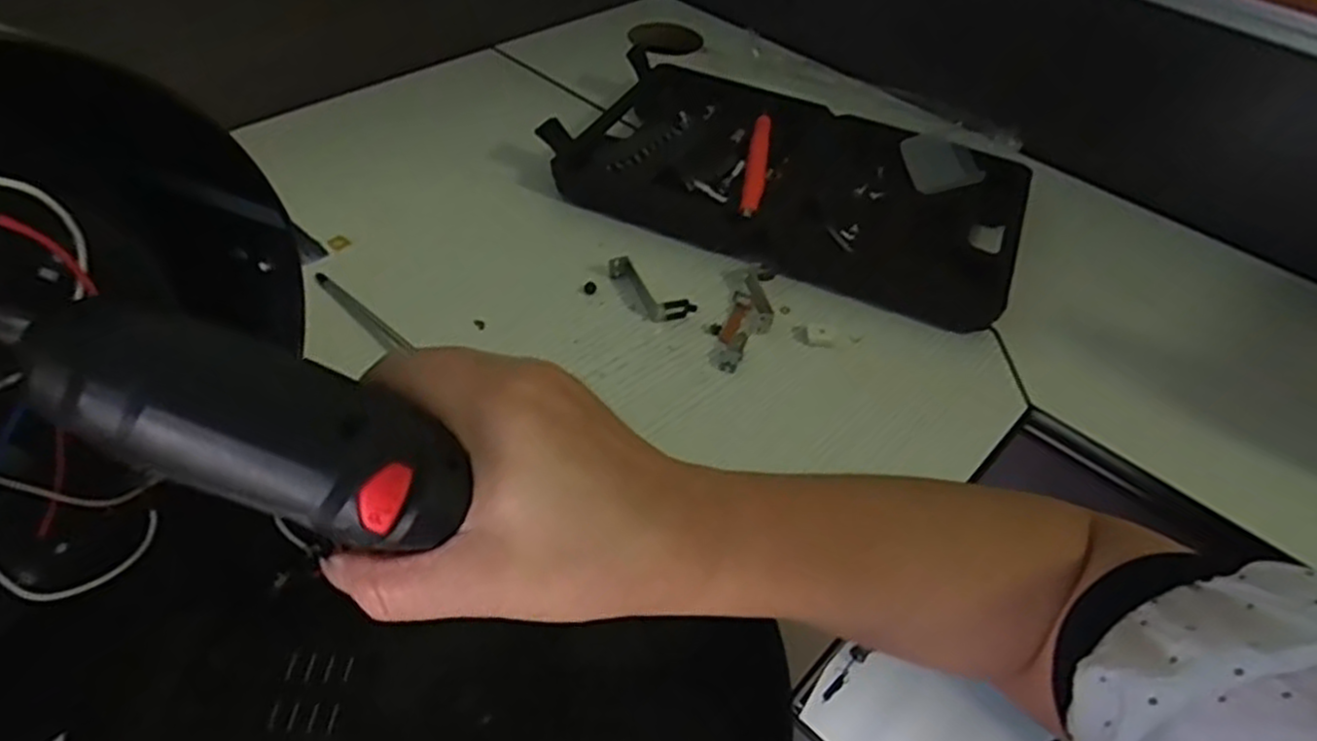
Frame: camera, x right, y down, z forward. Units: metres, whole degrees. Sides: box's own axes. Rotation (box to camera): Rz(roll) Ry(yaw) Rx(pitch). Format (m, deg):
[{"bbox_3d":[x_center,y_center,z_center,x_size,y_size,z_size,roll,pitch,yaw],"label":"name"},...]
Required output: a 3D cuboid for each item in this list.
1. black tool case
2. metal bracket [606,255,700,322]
[{"bbox_3d":[0.104,-0.152,0.608,0.350,0.036,0.218,24,48,15],"label":"black tool case"},{"bbox_3d":[-0.005,-0.056,0.516,0.025,0.017,0.064,-26,55,-28],"label":"metal bracket"}]

